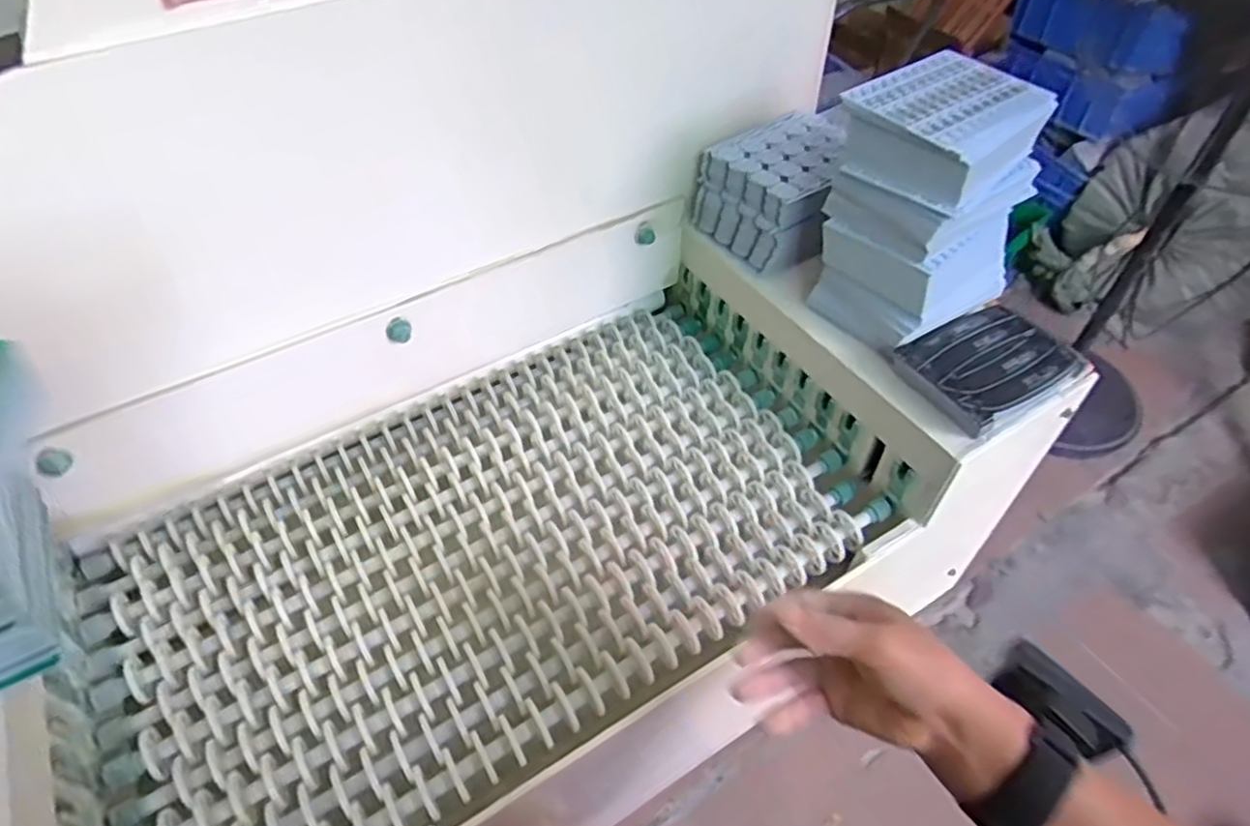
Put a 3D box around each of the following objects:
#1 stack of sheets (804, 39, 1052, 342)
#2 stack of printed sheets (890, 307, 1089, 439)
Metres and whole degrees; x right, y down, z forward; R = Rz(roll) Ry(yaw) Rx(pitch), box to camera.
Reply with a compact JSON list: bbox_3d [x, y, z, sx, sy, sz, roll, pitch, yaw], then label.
[{"bbox_3d":[0.274,-0.178,0.669,0.149,0.224,0.130,-29,53,-22],"label":"stack of sheets"},{"bbox_3d":[0.332,-0.048,0.655,0.131,0.029,0.104,-24,51,-18],"label":"stack of printed sheets"}]

